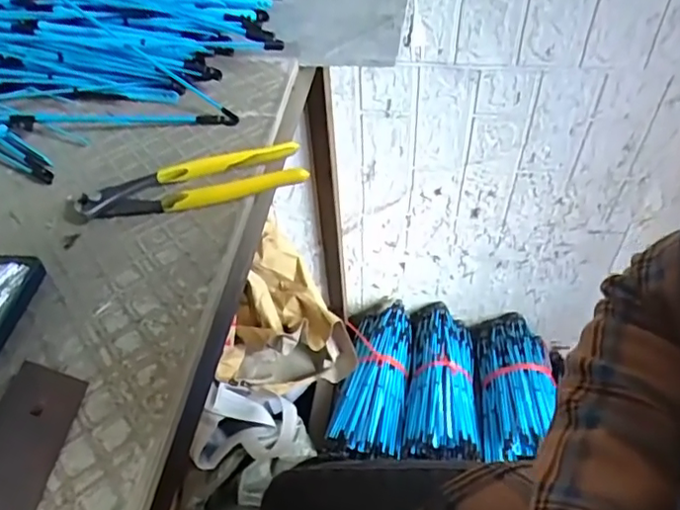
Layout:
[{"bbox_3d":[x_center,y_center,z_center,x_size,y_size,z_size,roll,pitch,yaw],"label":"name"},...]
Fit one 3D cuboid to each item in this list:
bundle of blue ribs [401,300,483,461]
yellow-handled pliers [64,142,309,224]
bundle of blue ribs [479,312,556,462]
[{"bbox_3d":[0.182,0.205,0.992,0.116,0.102,0.315,5,47,8],"label":"bundle of blue ribs"},{"bbox_3d":[-0.115,-0.051,0.424,0.175,0.019,0.044,-11,47,-8],"label":"yellow-handled pliers"},{"bbox_3d":[0.298,0.221,0.967,0.119,0.086,0.312,8,32,8],"label":"bundle of blue ribs"}]

